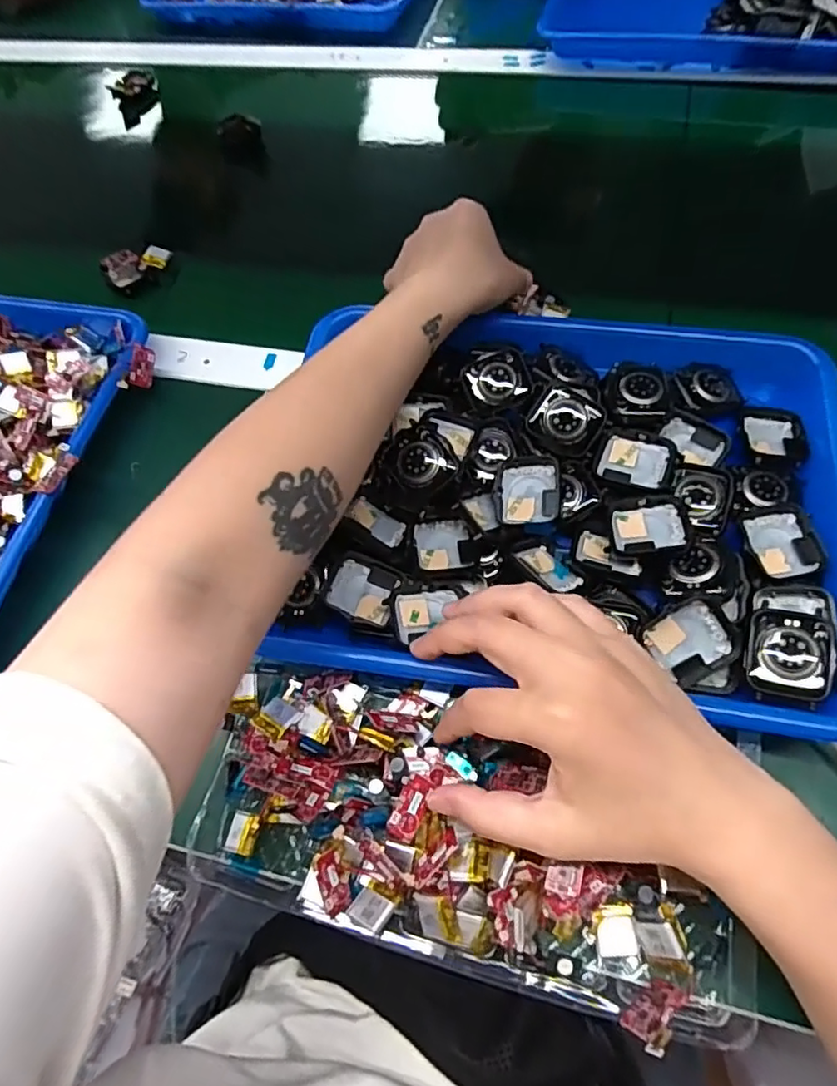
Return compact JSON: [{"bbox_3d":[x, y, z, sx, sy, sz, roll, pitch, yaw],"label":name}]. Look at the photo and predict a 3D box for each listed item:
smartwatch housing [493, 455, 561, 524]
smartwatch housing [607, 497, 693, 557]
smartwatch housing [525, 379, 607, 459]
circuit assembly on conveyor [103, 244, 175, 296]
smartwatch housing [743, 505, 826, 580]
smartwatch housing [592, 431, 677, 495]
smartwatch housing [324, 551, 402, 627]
[{"bbox_3d":[0.063,-0.030,0.346,0.036,0.009,0.041,-2,72,20],"label":"smartwatch housing"},{"bbox_3d":[0.126,-0.009,0.334,0.041,0.013,0.033,-4,63,3],"label":"smartwatch housing"},{"bbox_3d":[0.086,-0.071,0.355,0.040,0.008,0.040,28,97,6],"label":"smartwatch housing"},{"bbox_3d":[-0.235,-0.235,0.508,0.054,0.018,0.028,-36,65,-12],"label":"circuit assembly on conveyor"},{"bbox_3d":[0.193,0.000,0.323,0.033,0.007,0.040,-9,62,1],"label":"smartwatch housing"},{"bbox_3d":[0.125,-0.045,0.351,0.042,0.012,0.037,18,66,14],"label":"smartwatch housing"},{"bbox_3d":[-0.030,0.026,0.331,0.036,0.015,0.034,20,67,15],"label":"smartwatch housing"}]

